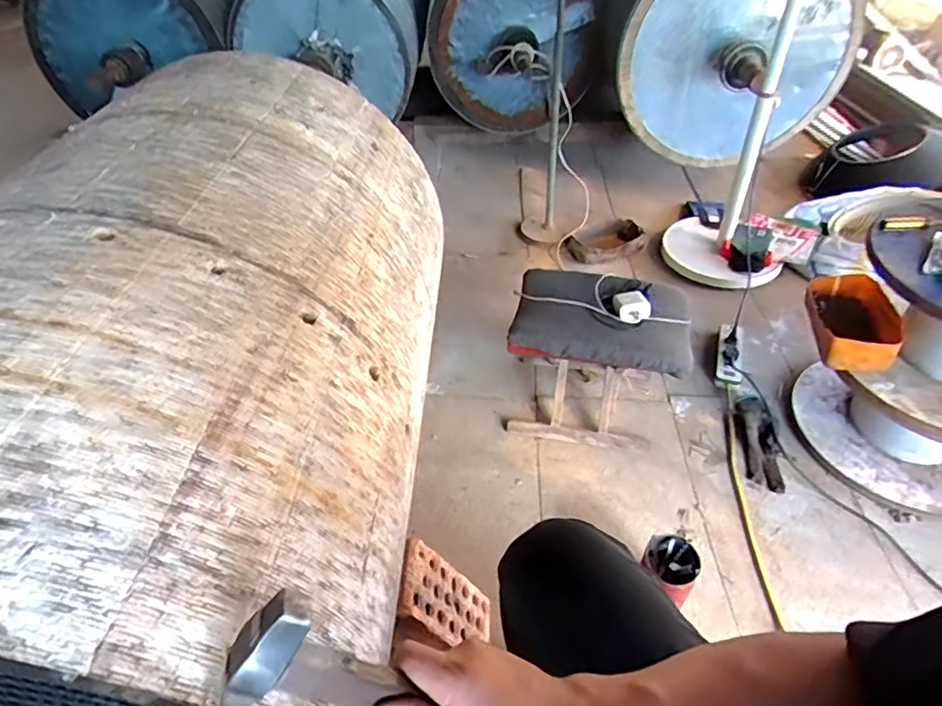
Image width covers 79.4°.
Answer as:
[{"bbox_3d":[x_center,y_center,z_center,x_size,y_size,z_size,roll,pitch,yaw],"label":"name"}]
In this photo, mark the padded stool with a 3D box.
[{"bbox_3d":[0.254,0.017,1.162,0.327,0.294,0.211,8,43,12],"label":"padded stool"}]

